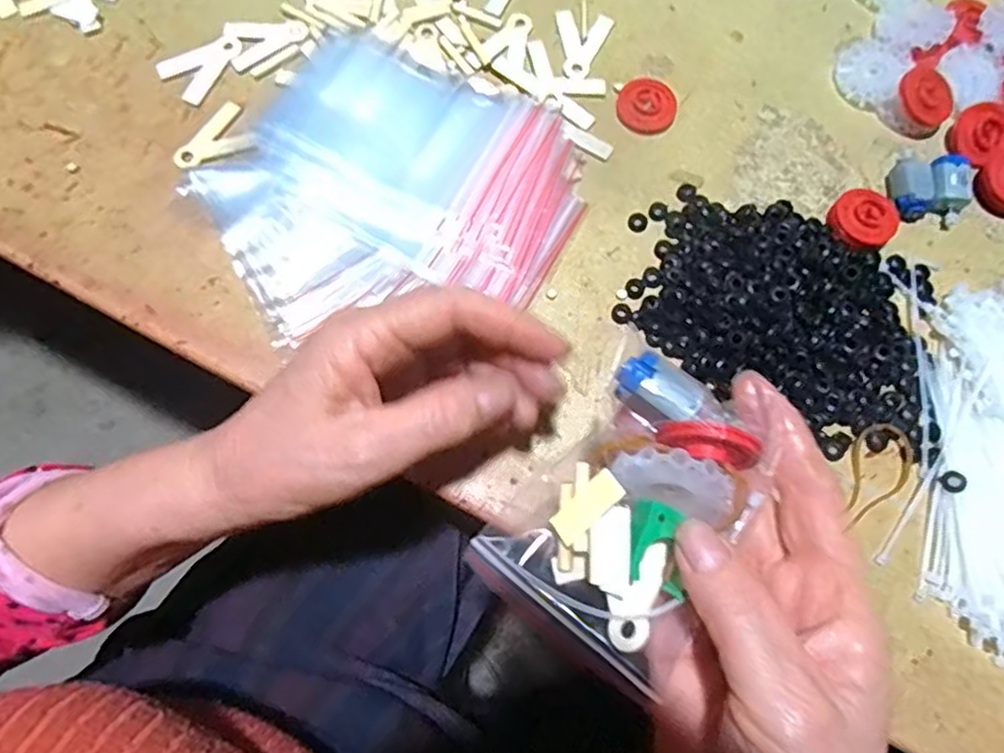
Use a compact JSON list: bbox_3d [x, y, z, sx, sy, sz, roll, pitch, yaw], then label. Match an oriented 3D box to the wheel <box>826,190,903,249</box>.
[{"bbox_3d":[0.187,-0.081,0.340,0.035,0.013,0.027,3,75,-1],"label":"wheel"}]

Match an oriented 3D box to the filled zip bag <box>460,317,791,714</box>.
[{"bbox_3d":[0.041,0.050,0.221,0.071,0.025,0.103,39,107,17],"label":"filled zip bag"}]

